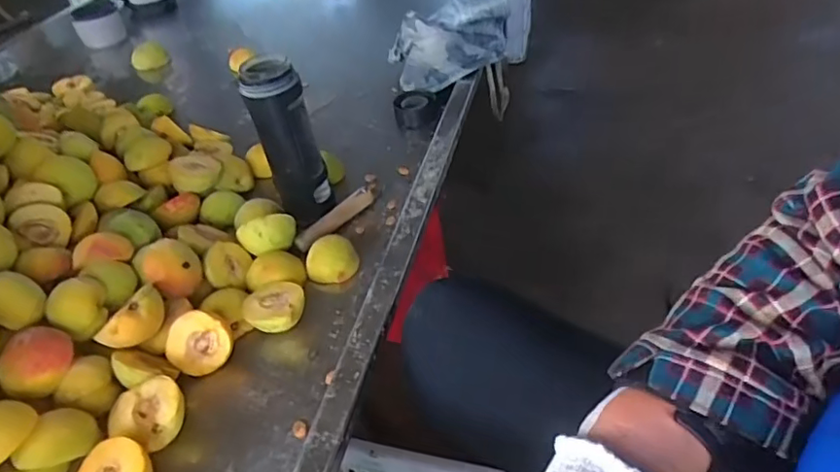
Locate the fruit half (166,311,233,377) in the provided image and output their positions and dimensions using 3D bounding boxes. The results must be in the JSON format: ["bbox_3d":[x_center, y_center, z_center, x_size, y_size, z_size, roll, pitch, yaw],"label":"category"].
[{"bbox_3d":[-0.212,0.103,0.566,0.058,0.061,0.030,31,3,-5],"label":"fruit half"}]

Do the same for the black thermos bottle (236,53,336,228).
[{"bbox_3d":[-0.149,-0.106,0.666,0.069,0.195,0.061,-15,38,-11],"label":"black thermos bottle"}]

